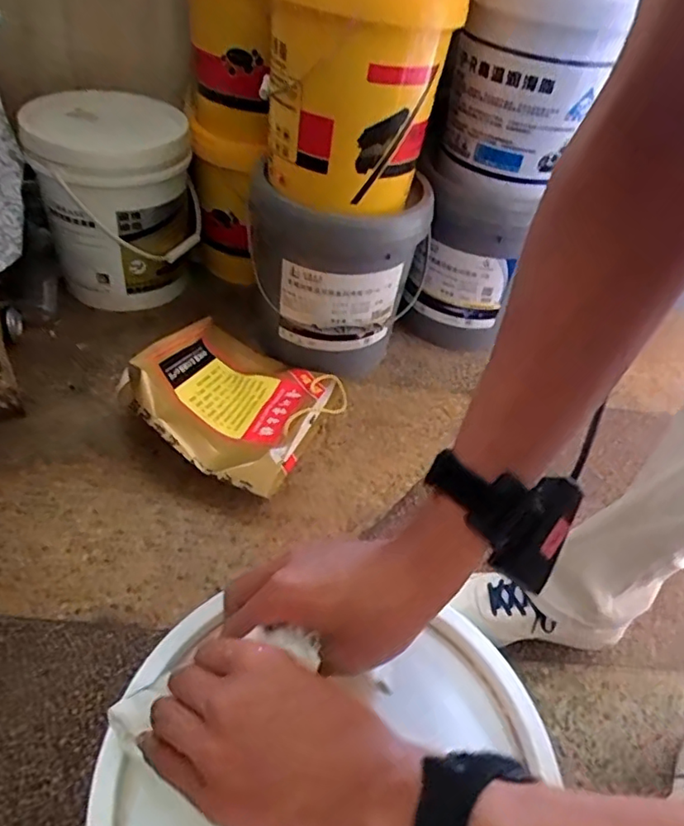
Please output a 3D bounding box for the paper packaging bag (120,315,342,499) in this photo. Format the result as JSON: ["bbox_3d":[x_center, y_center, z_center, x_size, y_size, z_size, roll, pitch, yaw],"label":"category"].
[{"bbox_3d":[-0.178,-0.036,0.932,0.306,0.081,0.290,33,40,5],"label":"paper packaging bag"}]

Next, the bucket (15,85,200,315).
[{"bbox_3d":[-0.425,-0.410,1.121,0.282,0.318,0.281,-11,48,-20],"label":"bucket"}]

